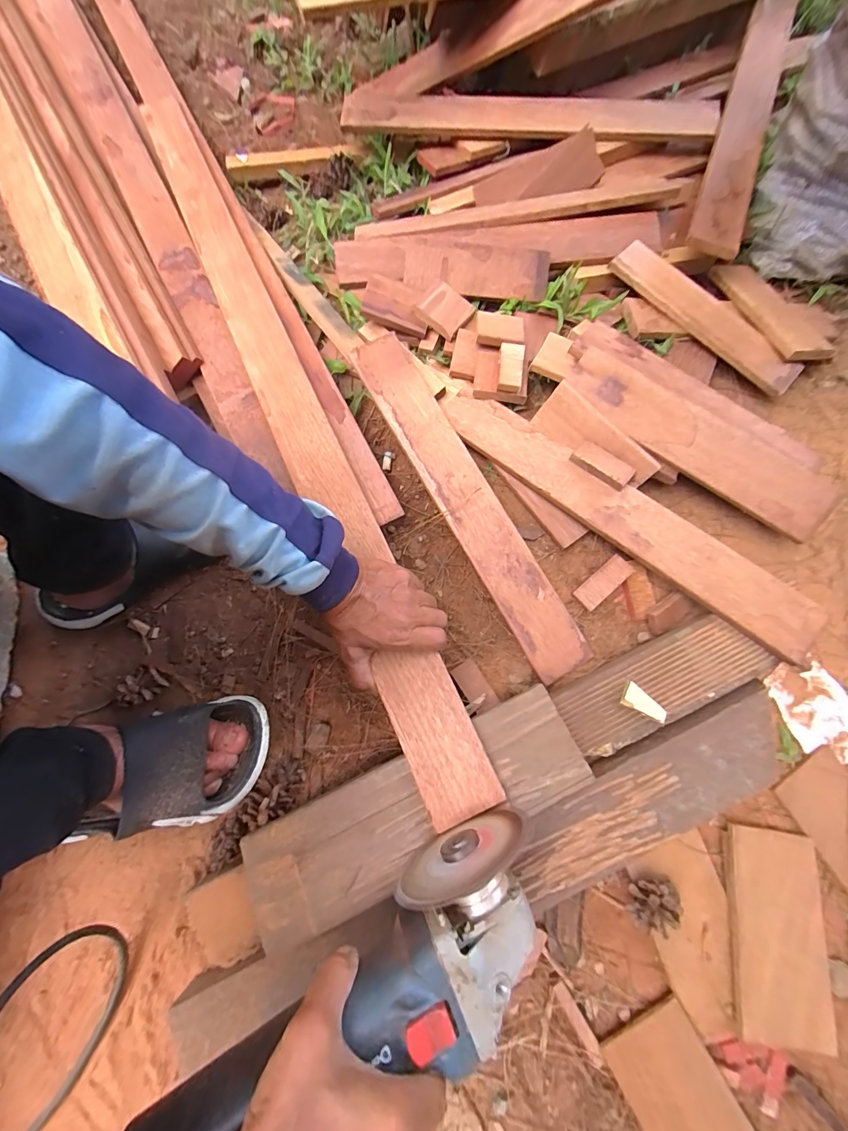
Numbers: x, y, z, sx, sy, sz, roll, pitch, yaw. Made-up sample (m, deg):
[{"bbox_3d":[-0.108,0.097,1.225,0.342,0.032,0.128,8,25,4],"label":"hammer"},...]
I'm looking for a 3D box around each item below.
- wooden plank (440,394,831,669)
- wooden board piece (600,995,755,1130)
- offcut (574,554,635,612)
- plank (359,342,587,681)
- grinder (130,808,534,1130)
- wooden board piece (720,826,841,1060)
[{"bbox_3d":[0.204,-0.070,0.423,0.443,0.011,0.068,40,82,16],"label":"wooden plank"},{"bbox_3d":[0.225,0.460,0.310,0.076,0.008,0.158,-30,76,-7],"label":"wooden board piece"},{"bbox_3d":[0.200,0.019,0.423,0.066,0.010,0.027,-44,77,3],"label":"offcut"},{"bbox_3d":[0.047,-0.081,0.443,0.063,0.011,0.445,-28,81,-6],"label":"plank"},{"bbox_3d":[-0.063,0.285,0.232,0.330,0.076,0.085,-25,75,-16],"label":"grinder"},{"bbox_3d":[0.315,0.326,0.340,0.080,0.018,0.154,9,74,4],"label":"wooden board piece"}]

